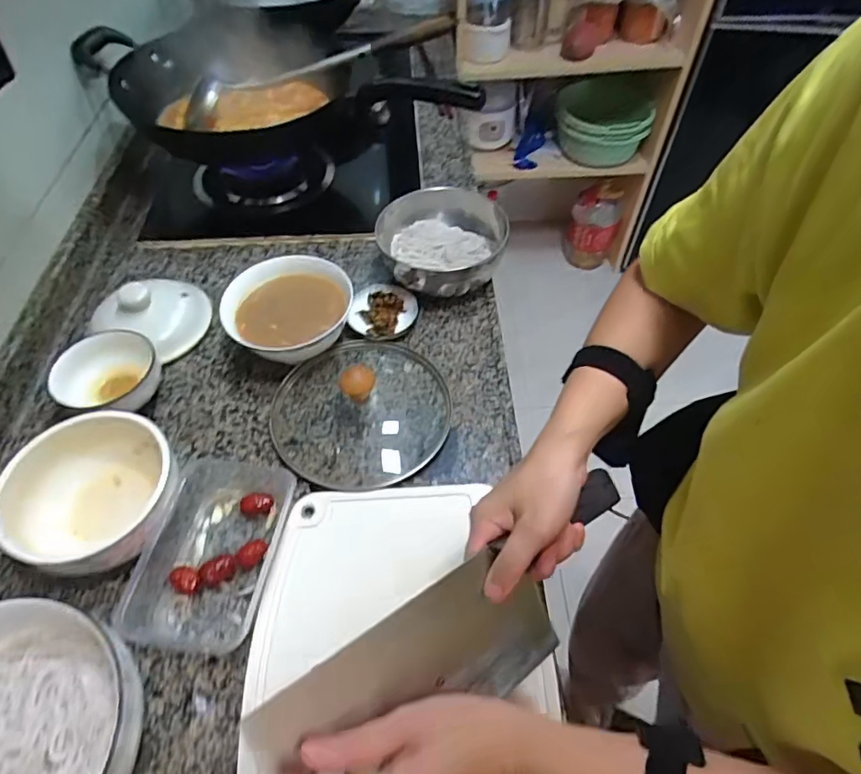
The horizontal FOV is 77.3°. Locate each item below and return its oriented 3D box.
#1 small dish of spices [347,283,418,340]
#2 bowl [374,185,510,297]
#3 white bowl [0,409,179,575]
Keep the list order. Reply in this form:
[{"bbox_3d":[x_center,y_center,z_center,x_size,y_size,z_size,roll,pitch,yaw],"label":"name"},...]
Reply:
[{"bbox_3d":[-0.066,-0.098,0.713,0.084,0.029,0.087,0,53,0],"label":"small dish of spices"},{"bbox_3d":[0.023,-0.189,0.746,0.157,0.087,0.169,-13,54,-9],"label":"bowl"},{"bbox_3d":[-0.319,0.107,0.528,0.140,0.082,0.152,0,53,0],"label":"white bowl"}]

